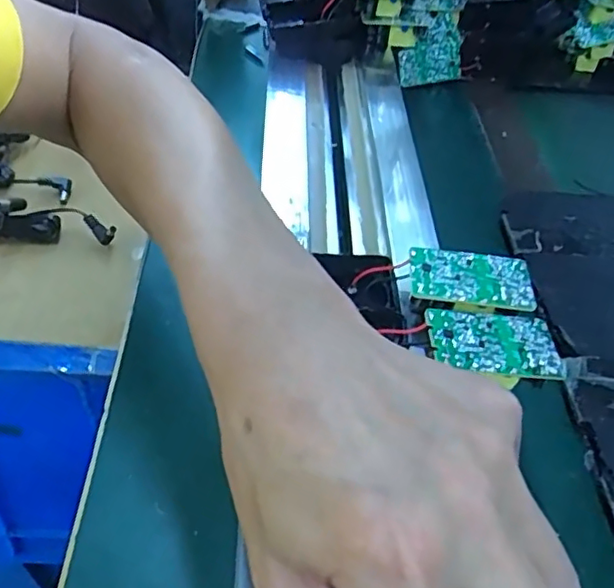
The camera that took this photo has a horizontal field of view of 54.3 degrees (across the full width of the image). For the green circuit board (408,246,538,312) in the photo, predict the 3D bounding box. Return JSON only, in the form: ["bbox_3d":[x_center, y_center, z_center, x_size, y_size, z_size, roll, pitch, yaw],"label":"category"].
[{"bbox_3d":[0.086,-0.008,0.311,0.062,0.008,0.033,7,47,-1],"label":"green circuit board"}]

